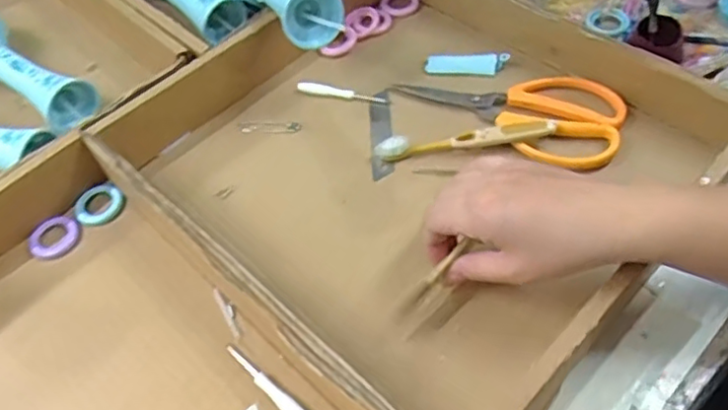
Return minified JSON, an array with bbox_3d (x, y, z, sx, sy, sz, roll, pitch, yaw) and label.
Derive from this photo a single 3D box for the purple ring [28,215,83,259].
[{"bbox_3d":[-0.241,0.024,0.494,0.039,0.005,0.037,-3,53,3],"label":"purple ring"}]

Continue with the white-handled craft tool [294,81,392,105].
[{"bbox_3d":[-0.019,-0.099,0.561,0.084,0.010,0.013,9,55,12],"label":"white-handled craft tool"}]

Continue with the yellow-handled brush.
[{"bbox_3d":[0.078,-0.051,0.502,0.139,0.024,0.016,-6,53,1],"label":"yellow-handled brush"}]

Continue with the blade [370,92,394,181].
[{"bbox_3d":[0.015,-0.062,0.531,0.018,0.006,0.096,-4,53,3],"label":"blade"}]

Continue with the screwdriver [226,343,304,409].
[{"bbox_3d":[-0.061,0.116,0.404,0.083,0.007,0.010,34,63,26],"label":"screwdriver"}]

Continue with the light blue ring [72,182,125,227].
[{"bbox_3d":[-0.212,0.000,0.510,0.039,0.005,0.039,-3,53,3],"label":"light blue ring"}]

